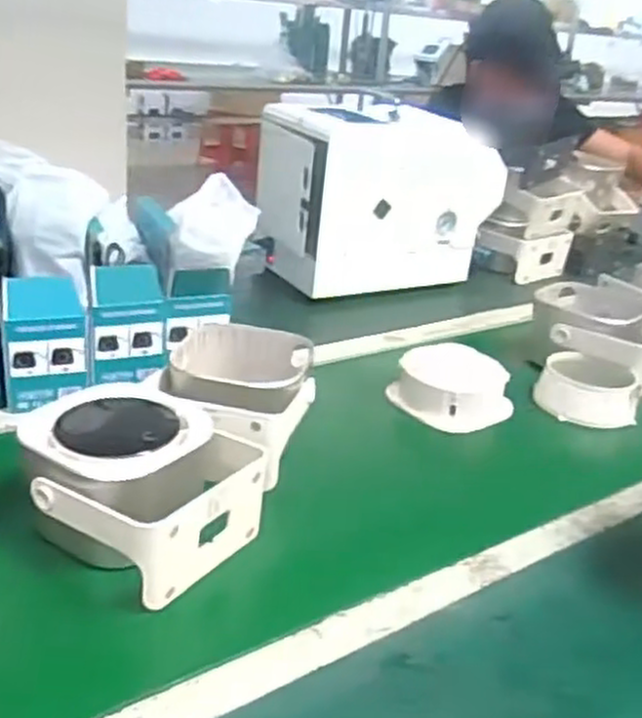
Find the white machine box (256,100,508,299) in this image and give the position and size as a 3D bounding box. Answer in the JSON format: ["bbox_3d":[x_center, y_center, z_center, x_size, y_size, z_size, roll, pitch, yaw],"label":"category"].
[{"bbox_3d":[0.093,-0.286,1.364,0.388,0.273,0.214,-9,28,-30],"label":"white machine box"}]

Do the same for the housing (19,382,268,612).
[{"bbox_3d":[-0.164,0.108,0.682,0.184,0.094,0.151,19,27,27],"label":"housing"}]

